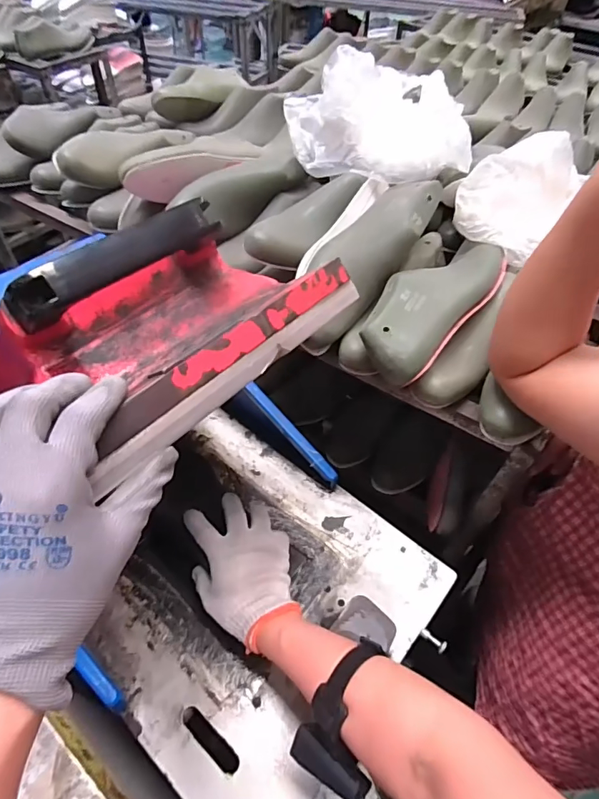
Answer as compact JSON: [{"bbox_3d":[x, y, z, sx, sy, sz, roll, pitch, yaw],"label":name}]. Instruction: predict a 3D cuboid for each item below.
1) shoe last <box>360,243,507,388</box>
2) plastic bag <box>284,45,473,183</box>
[{"bbox_3d":[0.170,-0.120,0.585,0.099,0.065,0.239,36,57,24],"label":"shoe last"},{"bbox_3d":[0.108,-0.395,0.651,0.261,0.121,0.134,6,50,2],"label":"plastic bag"}]

